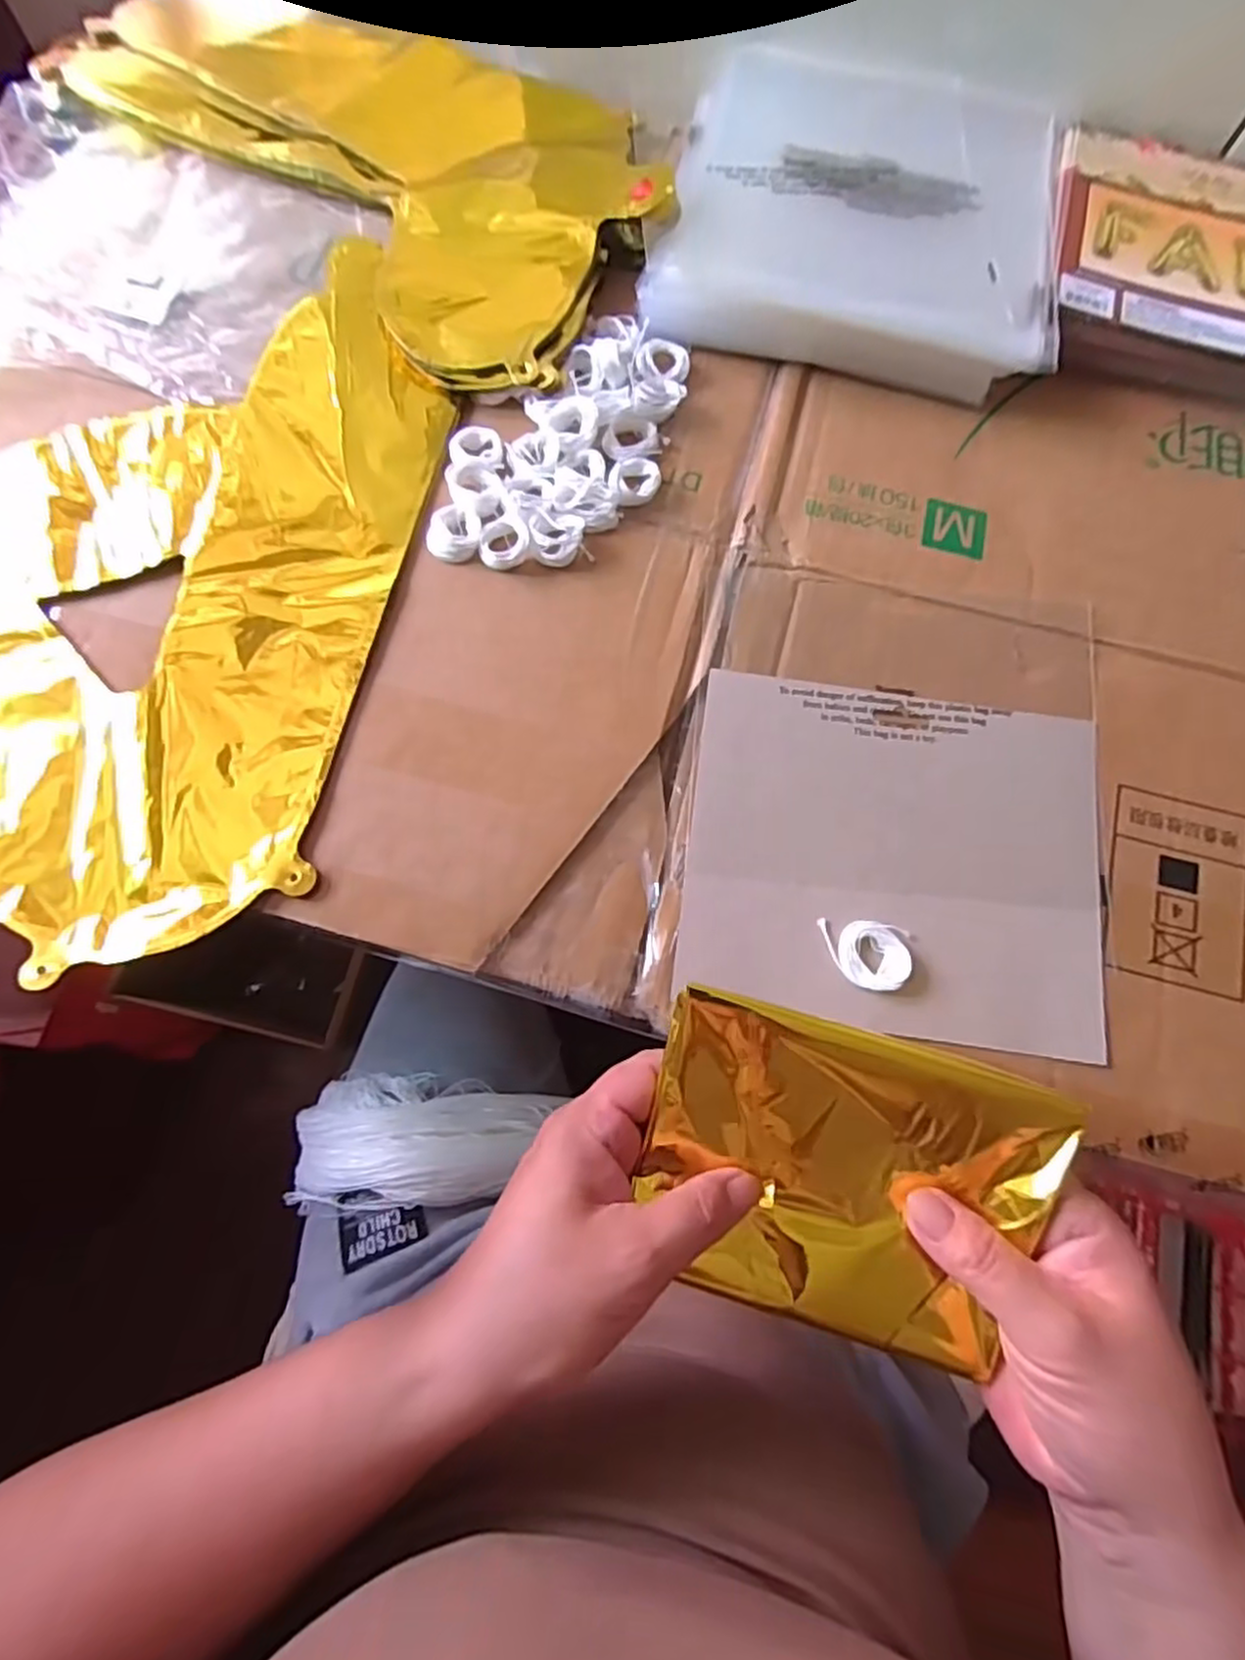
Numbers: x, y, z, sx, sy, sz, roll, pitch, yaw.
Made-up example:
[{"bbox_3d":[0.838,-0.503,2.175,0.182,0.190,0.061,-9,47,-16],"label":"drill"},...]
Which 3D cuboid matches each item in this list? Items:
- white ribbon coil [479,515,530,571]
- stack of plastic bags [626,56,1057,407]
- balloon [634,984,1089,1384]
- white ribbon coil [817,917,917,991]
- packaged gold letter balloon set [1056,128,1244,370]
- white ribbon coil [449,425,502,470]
[{"bbox_3d":[-0.060,-0.147,0.375,0.025,0.009,0.029,-4,73,-3],"label":"white ribbon coil"},{"bbox_3d":[0.146,-0.380,0.450,0.226,0.034,0.237,12,73,2],"label":"stack of plastic bags"},{"bbox_3d":[0.078,0.124,0.266,0.140,0.028,0.100,18,73,4],"label":"balloon"},{"bbox_3d":[0.110,0.055,0.331,0.041,0.005,0.030,12,73,2],"label":"white ribbon coil"},{"bbox_3d":[0.348,-0.331,0.435,0.192,0.033,0.173,13,73,2],"label":"packaged gold letter balloon set"},{"bbox_3d":[-0.077,-0.205,0.392,0.030,0.004,0.027,16,73,3],"label":"white ribbon coil"}]

